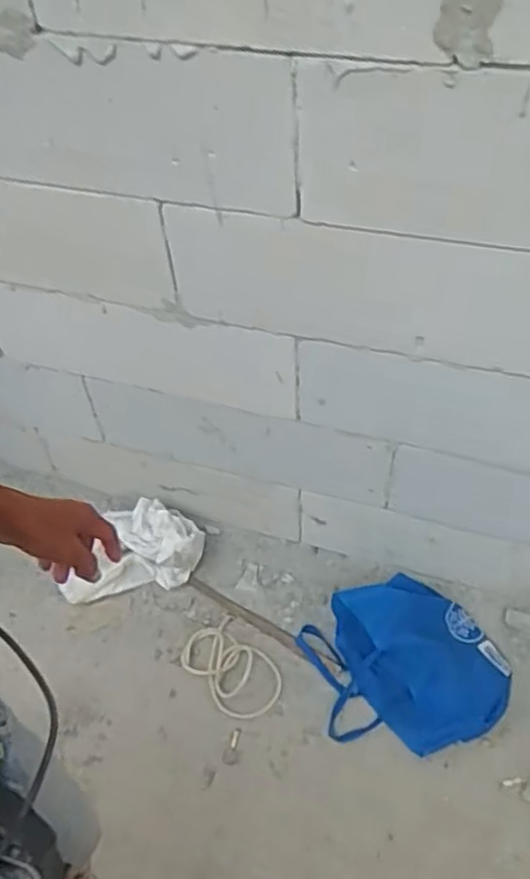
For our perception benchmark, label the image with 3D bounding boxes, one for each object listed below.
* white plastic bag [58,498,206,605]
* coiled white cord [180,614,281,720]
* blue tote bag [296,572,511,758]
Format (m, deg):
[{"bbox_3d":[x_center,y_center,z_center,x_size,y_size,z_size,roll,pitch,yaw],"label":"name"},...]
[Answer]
[{"bbox_3d":[-0.292,0.223,1.489,0.306,0.107,0.192,-9,49,-5],"label":"white plastic bag"},{"bbox_3d":[-0.065,0.448,1.349,0.133,0.015,0.207,-35,56,-25],"label":"coiled white cord"},{"bbox_3d":[0.273,0.412,1.281,0.344,0.136,0.290,-14,50,-10],"label":"blue tote bag"}]

